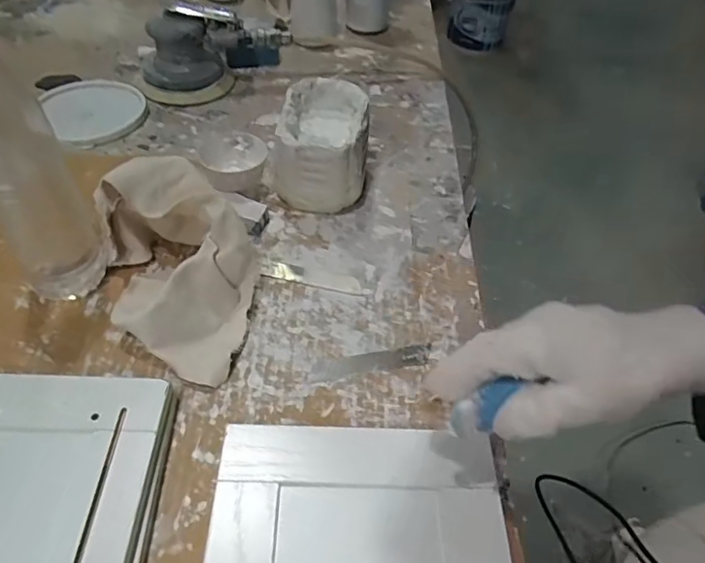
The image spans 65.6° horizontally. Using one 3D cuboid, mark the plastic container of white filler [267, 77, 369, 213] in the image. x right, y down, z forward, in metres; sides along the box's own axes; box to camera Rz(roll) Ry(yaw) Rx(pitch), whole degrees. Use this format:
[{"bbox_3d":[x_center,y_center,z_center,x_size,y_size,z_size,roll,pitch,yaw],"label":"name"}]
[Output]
[{"bbox_3d":[-0.029,-0.124,0.523,0.086,0.086,0.110,2,47,-3],"label":"plastic container of white filler"}]

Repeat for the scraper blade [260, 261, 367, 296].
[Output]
[{"bbox_3d":[-0.034,-0.005,0.472,0.091,0.004,0.020,12,47,6],"label":"scraper blade"}]

